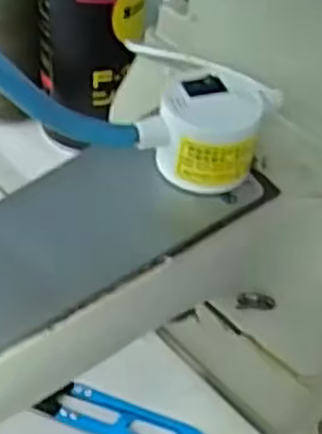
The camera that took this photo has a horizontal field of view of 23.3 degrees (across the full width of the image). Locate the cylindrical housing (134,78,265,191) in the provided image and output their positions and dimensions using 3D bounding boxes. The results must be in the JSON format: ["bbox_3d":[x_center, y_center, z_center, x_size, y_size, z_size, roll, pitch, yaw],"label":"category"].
[{"bbox_3d":[0.015,-0.030,0.284,0.040,0.031,0.029,11,46,7],"label":"cylindrical housing"}]

